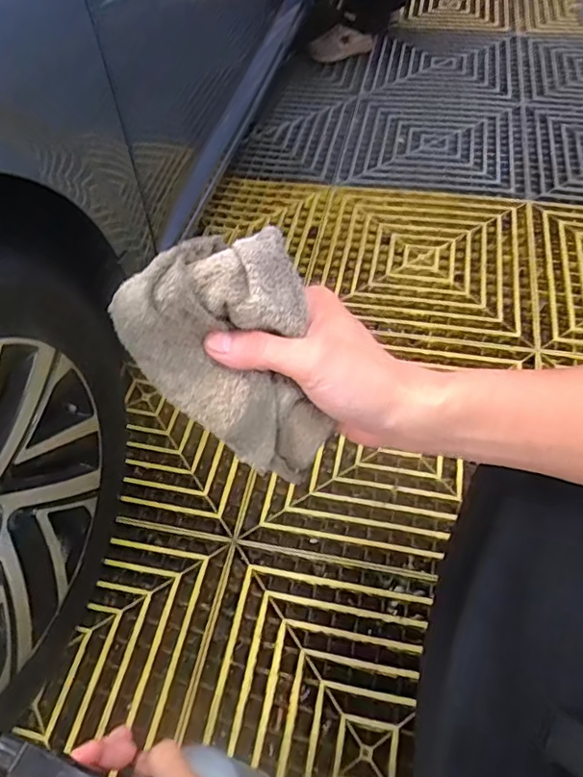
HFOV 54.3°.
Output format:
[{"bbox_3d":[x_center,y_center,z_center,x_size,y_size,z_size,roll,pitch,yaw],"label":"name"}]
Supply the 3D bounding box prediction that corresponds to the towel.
[{"bbox_3d":[-0.029,-0.023,0.338,0.119,0.114,0.086,28,60,22],"label":"towel"}]

